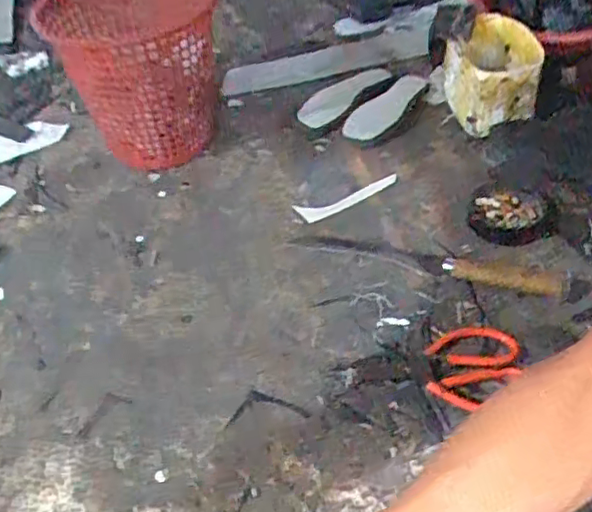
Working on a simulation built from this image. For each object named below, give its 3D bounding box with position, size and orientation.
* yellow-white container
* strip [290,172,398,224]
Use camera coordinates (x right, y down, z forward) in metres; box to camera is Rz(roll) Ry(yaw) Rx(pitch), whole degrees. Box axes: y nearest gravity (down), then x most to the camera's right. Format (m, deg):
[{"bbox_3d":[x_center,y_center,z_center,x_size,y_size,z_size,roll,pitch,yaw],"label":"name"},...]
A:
[{"bbox_3d":[0.307,-0.285,0.951,0.134,0.110,0.170,3,44,8],"label":"yellow-white container"},{"bbox_3d":[0.081,-0.086,0.889,0.167,0.010,0.037,-20,45,-16],"label":"strip"}]

